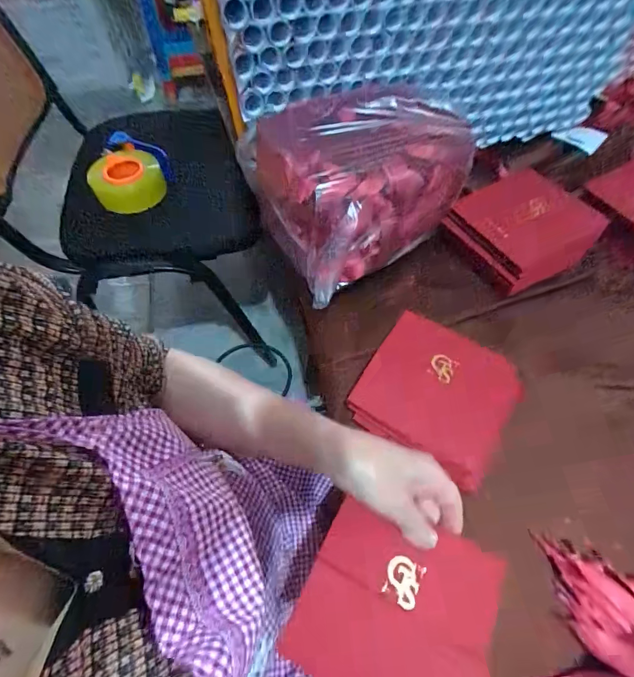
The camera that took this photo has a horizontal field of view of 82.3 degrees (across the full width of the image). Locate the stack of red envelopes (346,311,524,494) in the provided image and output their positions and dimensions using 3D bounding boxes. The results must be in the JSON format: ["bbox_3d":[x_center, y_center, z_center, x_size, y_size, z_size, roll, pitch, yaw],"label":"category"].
[{"bbox_3d":[0.135,0.070,0.416,0.165,0.013,0.145,30,103,6],"label":"stack of red envelopes"}]

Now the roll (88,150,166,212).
[{"bbox_3d":[-0.375,-0.310,0.728,0.134,0.071,0.119,-31,64,-16],"label":"roll"}]

